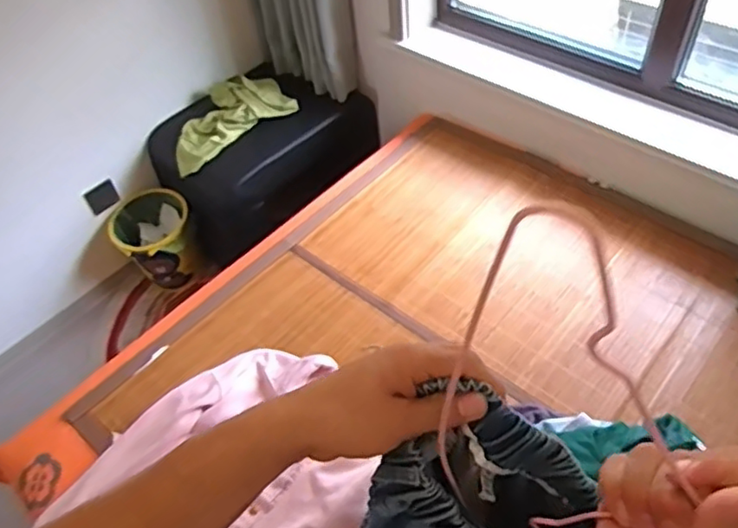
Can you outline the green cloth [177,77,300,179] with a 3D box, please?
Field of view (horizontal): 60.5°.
[{"bbox_3d":[-0.406,-0.432,1.828,0.428,0.051,0.237,-37,56,-25],"label":"green cloth"}]

